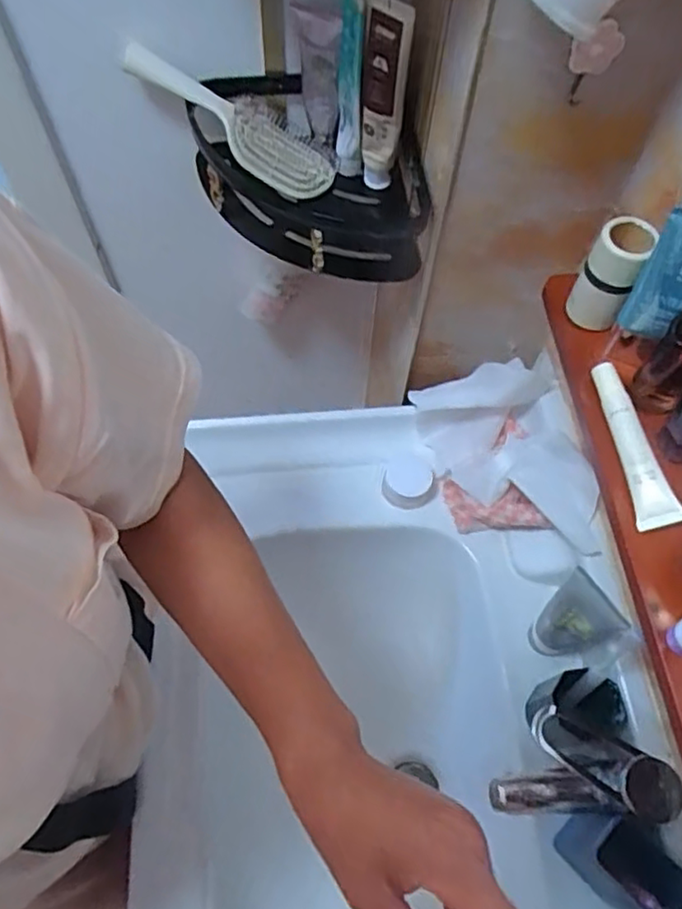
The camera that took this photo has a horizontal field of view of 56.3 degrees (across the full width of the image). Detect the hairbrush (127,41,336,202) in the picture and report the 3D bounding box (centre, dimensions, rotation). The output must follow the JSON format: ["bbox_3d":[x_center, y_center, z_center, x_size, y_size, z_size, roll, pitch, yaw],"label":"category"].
[{"bbox_3d":[-0.105,-0.336,0.640,0.217,0.032,0.077,28,62,-20],"label":"hairbrush"}]

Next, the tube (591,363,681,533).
[{"bbox_3d":[0.197,-0.008,0.429,0.023,0.016,0.117,-6,63,-4],"label":"tube"}]

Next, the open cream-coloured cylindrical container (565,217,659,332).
[{"bbox_3d":[0.192,-0.129,0.449,0.037,0.089,0.032,34,67,15],"label":"open cream-coloured cylindrical container"}]

